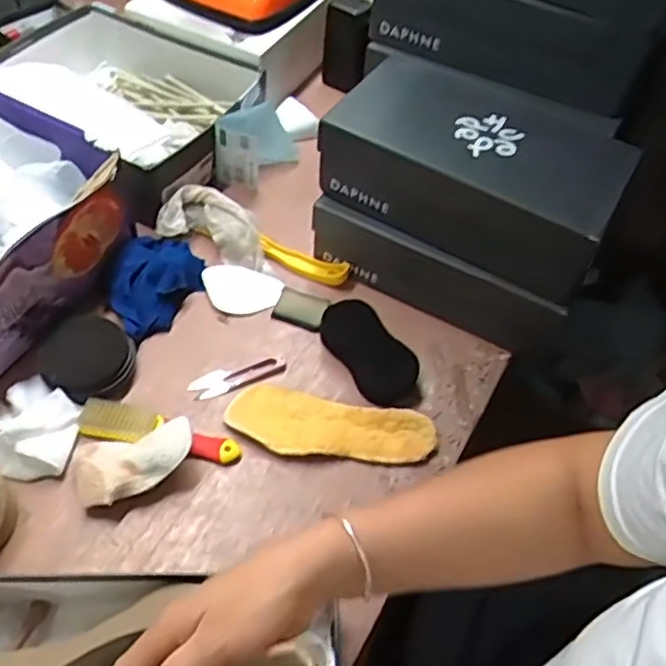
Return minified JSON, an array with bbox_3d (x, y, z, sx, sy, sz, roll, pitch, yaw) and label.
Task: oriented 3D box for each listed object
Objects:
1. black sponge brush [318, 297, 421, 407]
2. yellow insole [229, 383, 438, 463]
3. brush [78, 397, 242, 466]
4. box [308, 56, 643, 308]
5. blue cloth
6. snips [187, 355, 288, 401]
[{"bbox_3d":[0.036,0.016,0.707,0.056,0.037,0.125,-27,61,-23],"label":"black sponge brush"},{"bbox_3d":[-0.002,0.096,0.658,0.203,0.020,0.070,13,54,4],"label":"yellow insole"},{"bbox_3d":[-0.168,0.097,0.642,0.156,0.021,0.043,13,54,4],"label":"brush"},{"bbox_3d":[0.154,-0.185,0.710,0.297,0.093,0.186,27,56,14],"label":"box"},{"bbox_3d":[-0.205,-0.057,0.736,0.090,0.051,0.133,25,55,12],"label":"blue cloth"},{"bbox_3d":[-0.101,0.045,0.698,0.103,0.007,0.028,-22,59,-20],"label":"snips"}]

